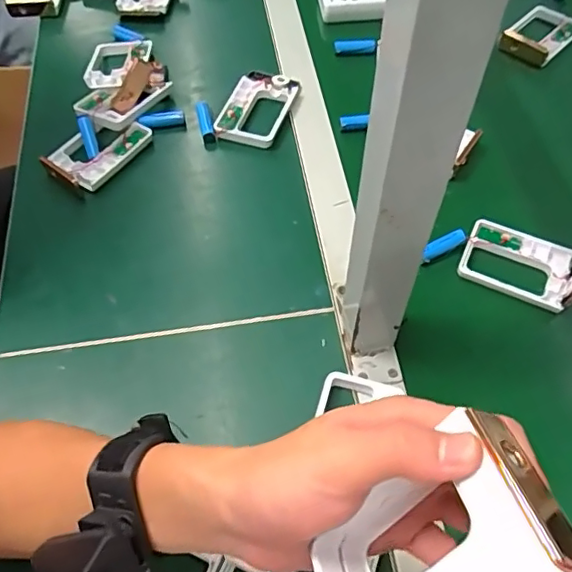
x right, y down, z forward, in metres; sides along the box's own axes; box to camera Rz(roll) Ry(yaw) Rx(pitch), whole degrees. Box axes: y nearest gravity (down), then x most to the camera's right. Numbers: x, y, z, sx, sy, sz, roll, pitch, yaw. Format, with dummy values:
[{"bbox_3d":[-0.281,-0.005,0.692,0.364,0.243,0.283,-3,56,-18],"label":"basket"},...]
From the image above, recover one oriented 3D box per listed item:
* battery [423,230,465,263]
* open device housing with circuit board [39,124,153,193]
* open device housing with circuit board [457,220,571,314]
[{"bbox_3d":[0.146,-0.037,0.525,0.045,0.015,0.012,-25,60,-14],"label":"battery"},{"bbox_3d":[-0.197,-0.142,0.592,0.060,0.017,0.096,33,64,20],"label":"open device housing with circuit board"},{"bbox_3d":[0.215,-0.021,0.512,0.102,0.021,0.068,22,60,14],"label":"open device housing with circuit board"}]

